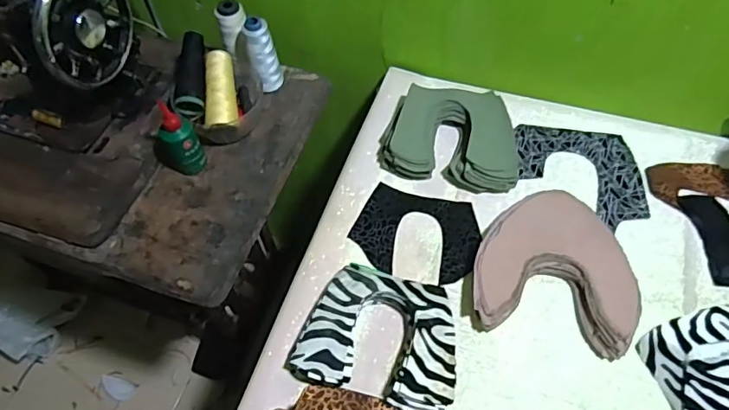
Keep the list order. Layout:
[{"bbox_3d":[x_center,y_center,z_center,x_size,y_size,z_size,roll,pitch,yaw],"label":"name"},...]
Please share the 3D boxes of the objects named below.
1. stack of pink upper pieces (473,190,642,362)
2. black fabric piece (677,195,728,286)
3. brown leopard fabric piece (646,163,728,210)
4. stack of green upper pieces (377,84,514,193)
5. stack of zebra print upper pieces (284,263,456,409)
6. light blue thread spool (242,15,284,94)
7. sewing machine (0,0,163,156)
[{"bbox_3d":[0.217,0.069,0.582,0.170,0.028,0.177,11,59,8],"label":"stack of pink upper pieces"},{"bbox_3d":[0.426,0.038,0.605,0.056,0.010,0.118,-4,58,-1],"label":"black fabric piece"},{"bbox_3d":[0.429,-0.029,0.648,0.129,0.010,0.067,-3,53,-4],"label":"brown leopard fabric piece"},{"bbox_3d":[0.112,-0.090,0.667,0.172,0.046,0.139,4,58,4],"label":"stack of green upper pieces"},{"bbox_3d":[0.019,0.139,0.541,0.161,0.036,0.131,14,58,8],"label":"stack of zebra print upper pieces"},{"bbox_3d":[-0.143,-0.211,0.726,0.037,0.117,0.036,-1,58,1],"label":"light blue thread spool"},{"bbox_3d":[-0.504,-0.215,0.661,0.382,0.205,0.160,13,59,10],"label":"sewing machine"}]

